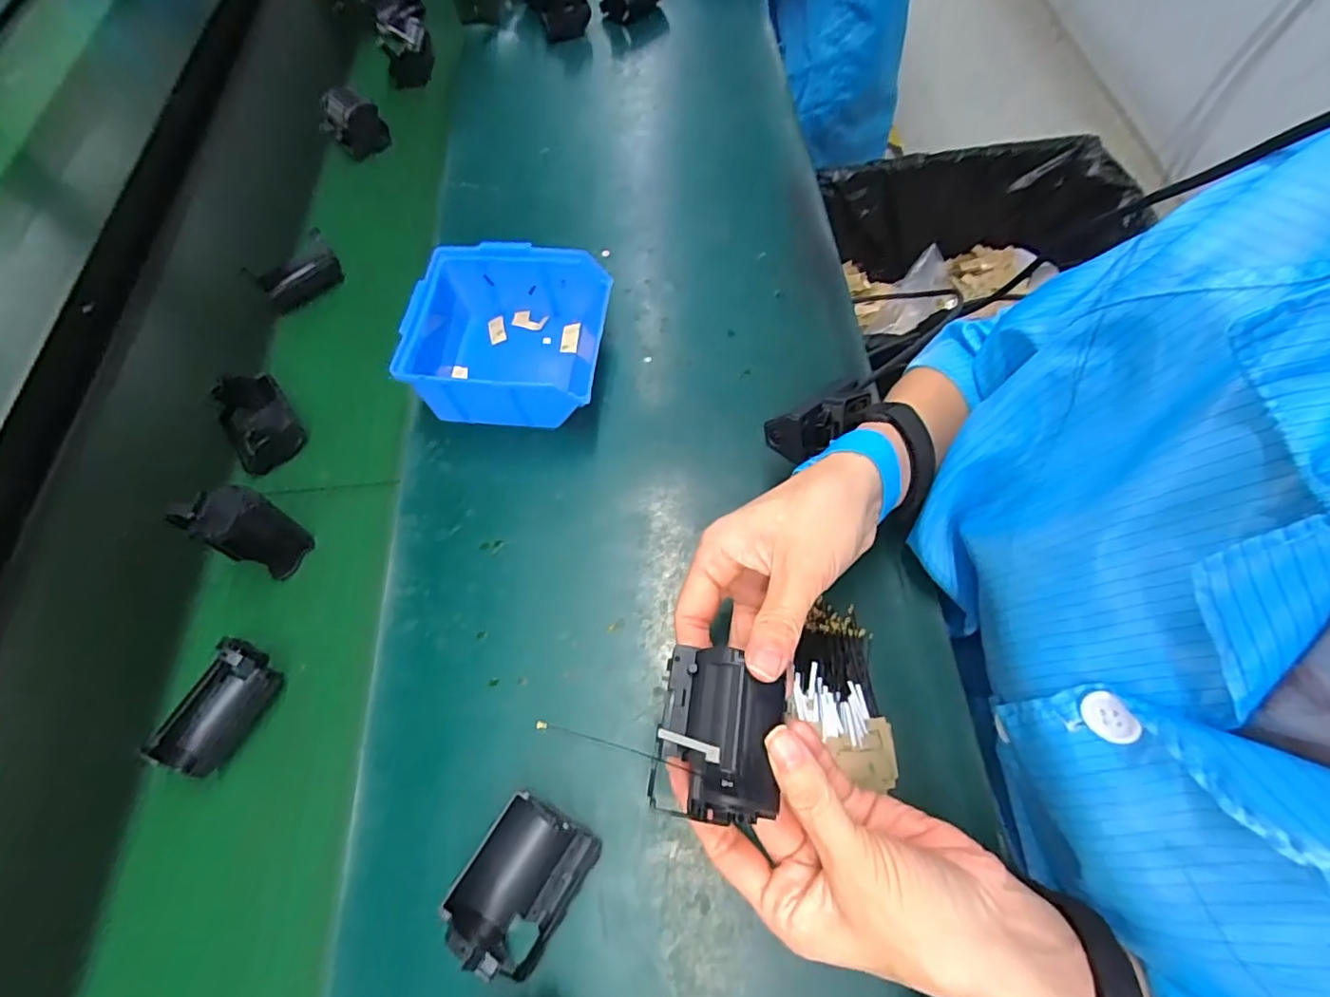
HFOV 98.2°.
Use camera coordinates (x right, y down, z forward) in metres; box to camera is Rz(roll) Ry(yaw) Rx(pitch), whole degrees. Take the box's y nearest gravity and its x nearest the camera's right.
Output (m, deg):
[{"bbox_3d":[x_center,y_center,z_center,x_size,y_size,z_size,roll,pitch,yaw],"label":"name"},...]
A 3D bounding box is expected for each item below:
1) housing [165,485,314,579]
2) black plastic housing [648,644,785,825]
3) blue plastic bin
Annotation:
[{"bbox_3d":[-0.280,0.018,0.382,0.047,0.076,0.039,21,67,13],"label":"housing"},{"bbox_3d":[0.023,0.096,0.240,0.050,0.033,0.067,6,65,6],"label":"black plastic housing"},{"bbox_3d":[-0.120,-0.119,0.433,0.145,0.065,0.123,3,65,5],"label":"blue plastic bin"}]

